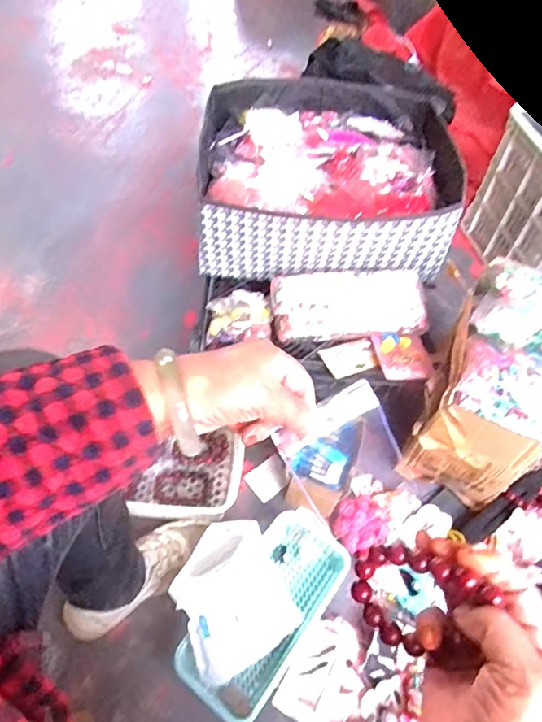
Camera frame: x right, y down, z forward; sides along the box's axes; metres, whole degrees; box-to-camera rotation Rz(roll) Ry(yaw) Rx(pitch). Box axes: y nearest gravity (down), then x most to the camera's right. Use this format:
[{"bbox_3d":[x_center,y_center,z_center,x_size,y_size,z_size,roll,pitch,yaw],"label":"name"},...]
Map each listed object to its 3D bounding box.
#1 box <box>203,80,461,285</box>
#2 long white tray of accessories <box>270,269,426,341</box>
[{"bbox_3d":[0.089,-0.305,0.845,0.393,0.166,0.358,4,56,-1],"label":"box"},{"bbox_3d":[0.117,-0.088,0.767,0.226,0.062,0.096,-6,57,-8],"label":"long white tray of accessories"}]

